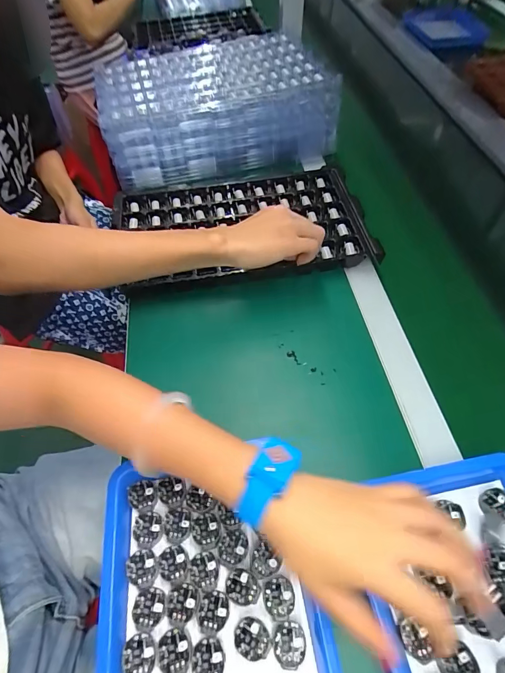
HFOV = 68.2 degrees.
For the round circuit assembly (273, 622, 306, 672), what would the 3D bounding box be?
[{"bbox_3d":[0.029,0.234,0.283,0.024,0.004,0.028,-3,54,1],"label":"round circuit assembly"}]

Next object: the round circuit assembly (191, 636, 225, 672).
[{"bbox_3d":[-0.033,0.244,0.280,0.025,0.004,0.029,-3,54,1],"label":"round circuit assembly"}]

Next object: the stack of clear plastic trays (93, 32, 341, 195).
[{"bbox_3d":[-0.058,-0.377,0.621,0.358,0.123,0.202,-14,55,-10],"label":"stack of clear plastic trays"}]

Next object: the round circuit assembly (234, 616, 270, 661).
[{"bbox_3d":[0.000,0.232,0.287,0.026,0.004,0.025,-2,54,2],"label":"round circuit assembly"}]

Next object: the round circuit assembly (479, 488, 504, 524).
[{"bbox_3d":[0.220,0.150,0.334,0.031,0.009,0.026,15,56,14],"label":"round circuit assembly"}]

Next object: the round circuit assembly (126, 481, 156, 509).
[{"bbox_3d":[-0.103,0.147,0.347,0.025,0.007,0.023,-2,54,2],"label":"round circuit assembly"}]

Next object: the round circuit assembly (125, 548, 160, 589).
[{"bbox_3d":[-0.093,0.196,0.315,0.026,0.004,0.028,-2,54,2],"label":"round circuit assembly"}]

